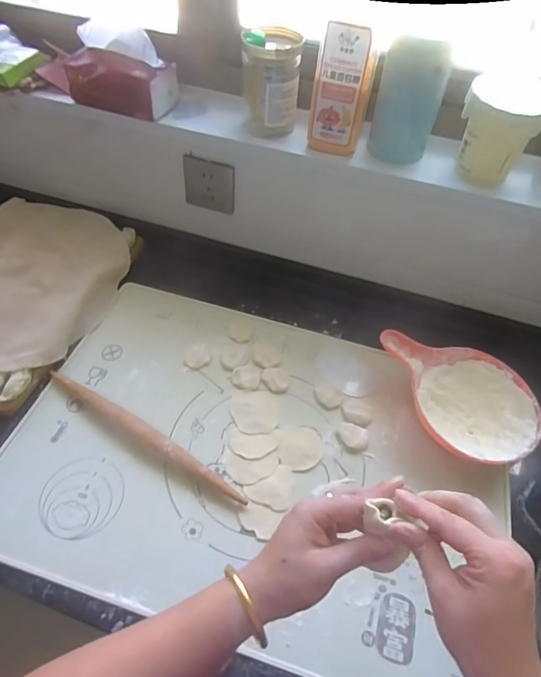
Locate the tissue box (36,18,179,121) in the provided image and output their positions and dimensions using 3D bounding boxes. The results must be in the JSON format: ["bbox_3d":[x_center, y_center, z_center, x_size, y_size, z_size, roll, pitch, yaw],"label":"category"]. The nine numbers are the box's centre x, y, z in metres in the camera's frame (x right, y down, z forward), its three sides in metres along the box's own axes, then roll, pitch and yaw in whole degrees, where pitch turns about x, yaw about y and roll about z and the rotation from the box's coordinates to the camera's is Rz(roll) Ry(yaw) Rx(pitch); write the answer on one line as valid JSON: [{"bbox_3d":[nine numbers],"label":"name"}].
[{"bbox_3d":[-0.248,-0.411,0.679,0.188,0.094,0.082,14,52,7],"label":"tissue box"}]

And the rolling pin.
[{"bbox_3d":[-0.179,0.126,0.600,0.337,0.030,0.026,27,55,17],"label":"rolling pin"}]

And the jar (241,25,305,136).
[{"bbox_3d":[0.004,-0.365,0.639,0.078,0.122,0.071,2,51,-2],"label":"jar"}]

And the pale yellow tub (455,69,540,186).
[{"bbox_3d":[0.308,-0.281,0.596,0.104,0.104,0.100,-1,57,1],"label":"pale yellow tub"}]

